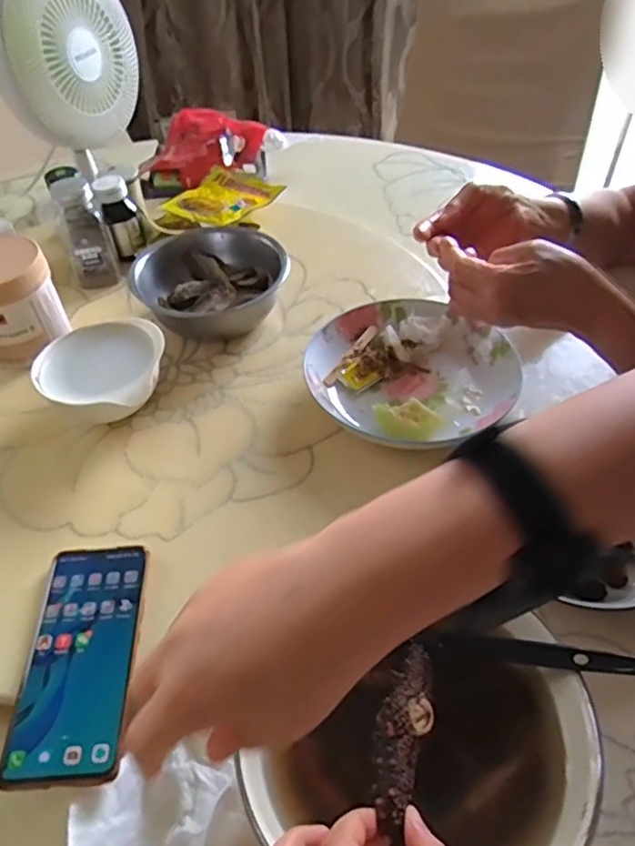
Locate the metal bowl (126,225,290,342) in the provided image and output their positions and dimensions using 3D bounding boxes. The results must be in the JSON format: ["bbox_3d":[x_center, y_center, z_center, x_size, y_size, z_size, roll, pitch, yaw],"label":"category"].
[{"bbox_3d":[-0.118,-0.155,0.674,0.160,0.071,0.160,-2,47,2],"label":"metal bowl"}]

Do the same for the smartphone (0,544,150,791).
[{"bbox_3d":[-0.167,0.162,0.422,0.078,0.011,0.162,-3,47,0],"label":"smartphone"}]

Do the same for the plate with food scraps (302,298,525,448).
[{"bbox_3d":[0.087,-0.047,0.573,0.175,0.036,0.186,-2,47,2],"label":"plate with food scraps"}]

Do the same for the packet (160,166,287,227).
[{"bbox_3d":[-0.124,-0.305,0.805,0.110,0.015,0.144,25,53,24],"label":"packet"}]

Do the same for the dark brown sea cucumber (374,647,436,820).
[{"bbox_3d":[0.051,0.176,0.352,0.030,0.010,0.098,12,39,14],"label":"dark brown sea cucumber"}]

